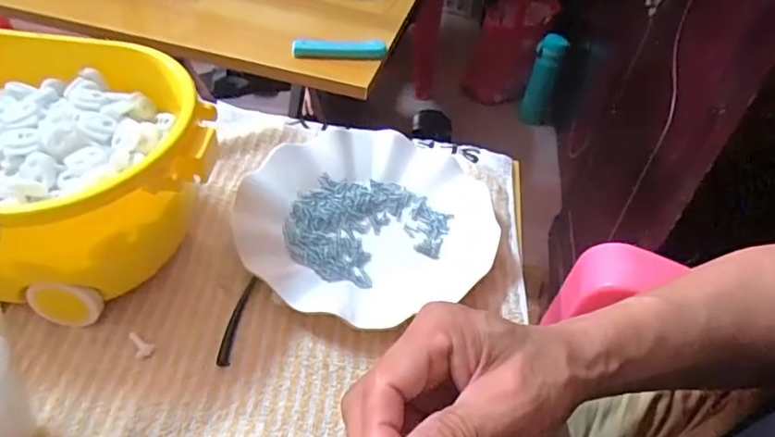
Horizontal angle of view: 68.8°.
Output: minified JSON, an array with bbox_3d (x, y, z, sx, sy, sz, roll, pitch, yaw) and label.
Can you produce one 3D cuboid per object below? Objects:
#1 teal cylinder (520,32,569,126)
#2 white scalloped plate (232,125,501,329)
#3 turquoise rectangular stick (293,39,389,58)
[{"bbox_3d":[0.382,-0.331,1.411,0.075,0.278,0.058,22,46,14],"label":"teal cylinder"},{"bbox_3d":[-0.012,-0.004,0.417,0.176,0.022,0.173,3,45,-3],"label":"white scalloped plate"},{"bbox_3d":[-0.051,-0.181,0.602,0.098,0.016,0.017,1,46,-6],"label":"turquoise rectangular stick"}]

